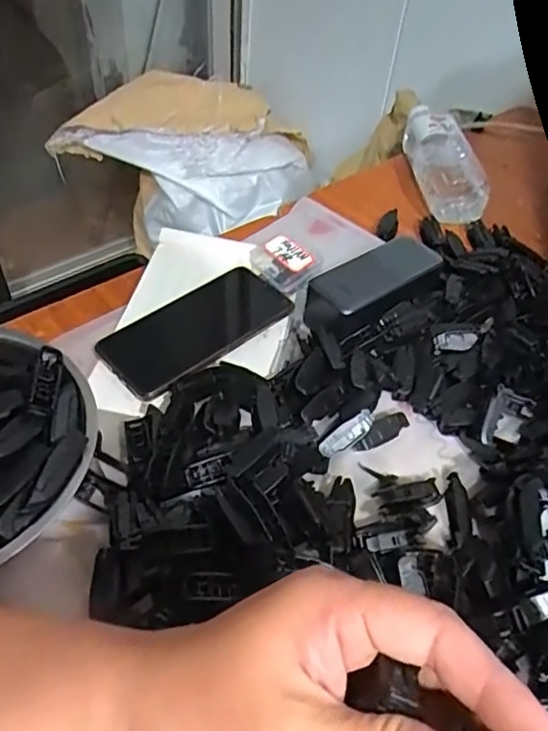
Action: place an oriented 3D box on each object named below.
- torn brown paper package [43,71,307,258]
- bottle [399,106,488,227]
[{"bbox_3d":[-0.181,-0.400,1.224,0.484,0.320,0.193,7,48,2],"label":"torn brown paper package"},{"bbox_3d":[0.202,-0.245,0.692,0.071,0.058,0.178,-3,49,-7],"label":"bottle"}]

